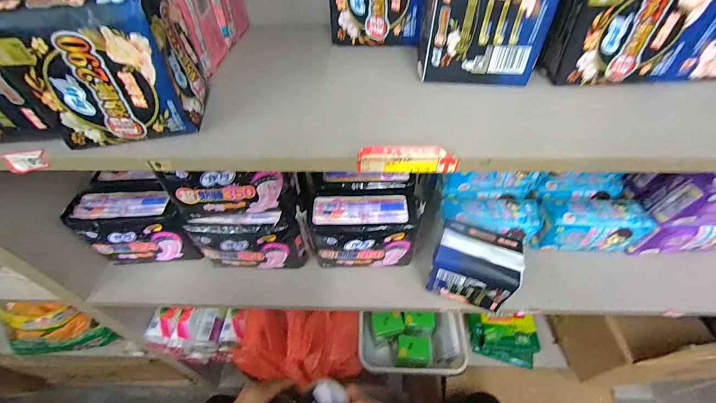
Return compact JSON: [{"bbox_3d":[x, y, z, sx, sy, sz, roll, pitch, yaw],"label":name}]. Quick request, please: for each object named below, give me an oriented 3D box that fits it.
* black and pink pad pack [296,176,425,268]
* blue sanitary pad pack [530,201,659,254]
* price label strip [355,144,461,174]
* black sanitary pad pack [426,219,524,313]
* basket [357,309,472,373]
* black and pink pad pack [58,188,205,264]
[{"bbox_3d":[0.005,0.040,0.533,0.186,0.124,0.100,-1,49,1],"label":"black and pink pad pack"},{"bbox_3d":[0.391,0.042,0.556,0.177,0.083,0.062,2,49,4],"label":"blue sanitary pad pack"},{"bbox_3d":[0.044,-0.037,0.287,0.087,0.026,0.009,1,49,3],"label":"price label strip"},{"bbox_3d":[0.172,0.096,0.489,0.117,0.107,0.083,13,50,13],"label":"black sanitary pad pack"},{"bbox_3d":[0.116,0.330,0.737,0.224,0.126,0.121,0,49,2],"label":"basket"},{"bbox_3d":[-0.360,0.043,0.541,0.178,0.121,0.075,-4,49,-2],"label":"black and pink pad pack"}]

